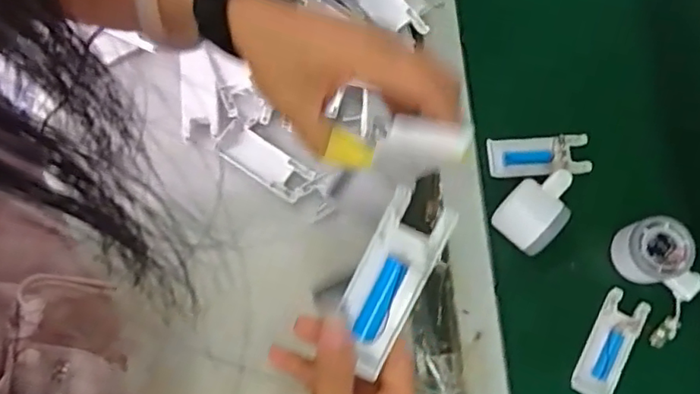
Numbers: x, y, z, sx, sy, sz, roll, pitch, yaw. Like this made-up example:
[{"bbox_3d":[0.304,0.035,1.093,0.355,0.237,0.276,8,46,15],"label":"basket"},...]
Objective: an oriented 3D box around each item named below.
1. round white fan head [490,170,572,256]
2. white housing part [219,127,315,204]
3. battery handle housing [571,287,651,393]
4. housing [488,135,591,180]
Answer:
[{"bbox_3d":[0.185,0.014,0.575,0.057,0.051,0.081,40,77,12],"label":"round white fan head"},{"bbox_3d":[-0.088,-0.035,0.605,0.098,0.020,0.038,34,79,8],"label":"white housing part"},{"bbox_3d":[0.252,0.145,0.567,0.041,0.014,0.105,28,71,8],"label":"battery handle housing"},{"bbox_3d":[0.196,-0.042,0.609,0.102,0.013,0.041,-2,70,-3],"label":"housing"}]

